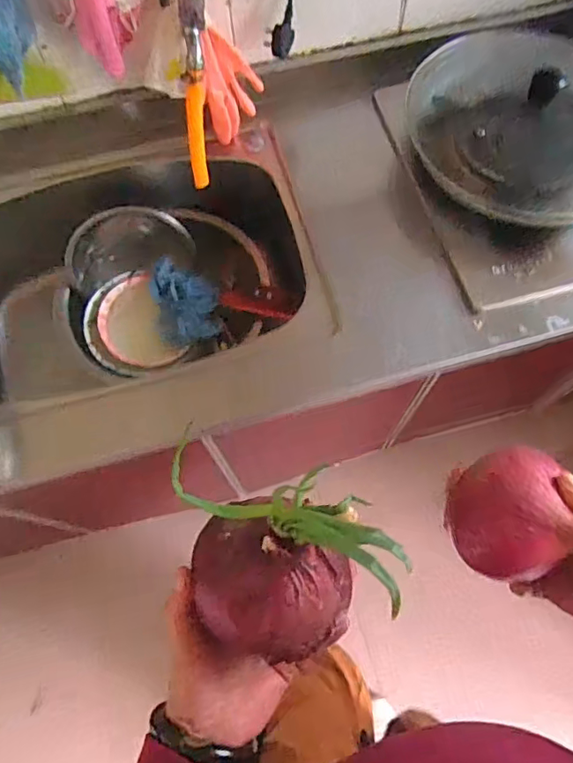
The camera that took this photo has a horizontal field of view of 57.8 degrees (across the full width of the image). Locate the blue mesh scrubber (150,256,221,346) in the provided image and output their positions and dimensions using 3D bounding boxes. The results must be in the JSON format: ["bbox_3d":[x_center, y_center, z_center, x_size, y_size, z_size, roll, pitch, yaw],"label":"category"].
[{"bbox_3d":[-0.152,-0.120,0.785,0.094,0.037,0.132,-11,69,-3],"label":"blue mesh scrubber"}]

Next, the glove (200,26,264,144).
[{"bbox_3d":[-0.074,-0.400,0.694,0.079,0.138,0.031,-42,74,-14],"label":"glove"}]

